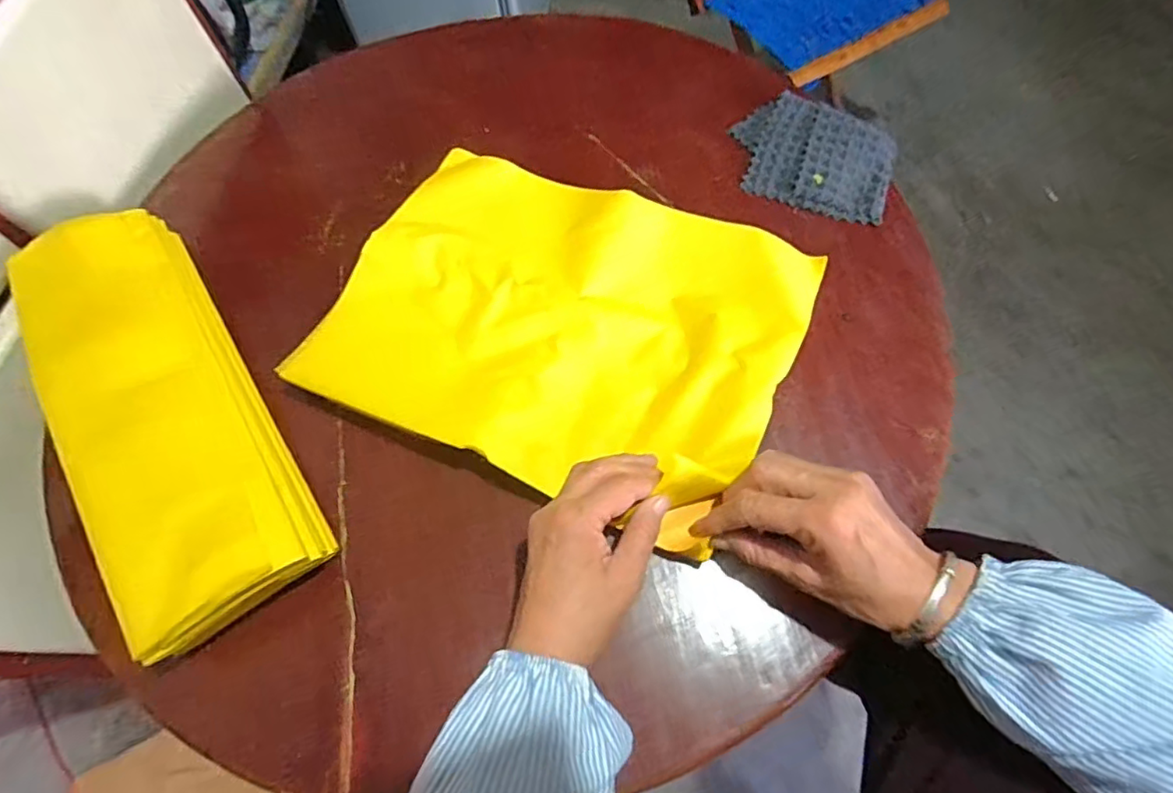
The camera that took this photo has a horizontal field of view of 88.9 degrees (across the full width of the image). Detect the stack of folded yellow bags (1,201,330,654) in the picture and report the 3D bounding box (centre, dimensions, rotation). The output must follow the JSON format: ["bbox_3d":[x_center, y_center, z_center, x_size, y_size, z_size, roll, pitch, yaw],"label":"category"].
[{"bbox_3d":[-0.320,0.003,0.444,0.122,0.053,0.361,-31,68,-12],"label":"stack of folded yellow bags"}]

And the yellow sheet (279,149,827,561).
[{"bbox_3d":[-0.018,-0.066,0.462,0.340,0.029,0.257,23,69,11],"label":"yellow sheet"}]

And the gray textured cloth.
[{"bbox_3d":[0.210,-0.223,0.551,0.145,0.018,0.113,25,68,12],"label":"gray textured cloth"}]

